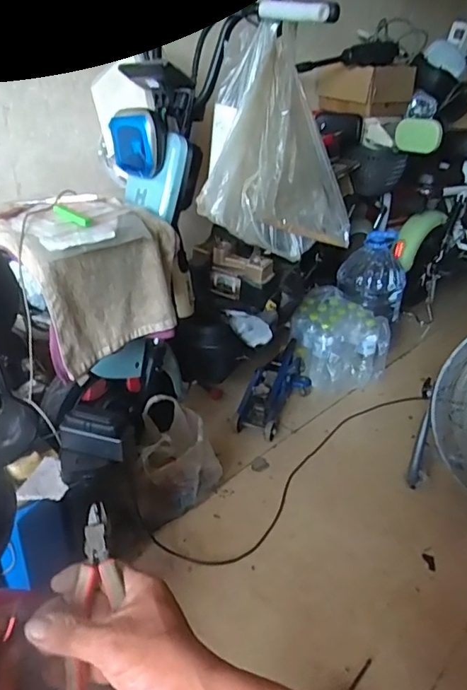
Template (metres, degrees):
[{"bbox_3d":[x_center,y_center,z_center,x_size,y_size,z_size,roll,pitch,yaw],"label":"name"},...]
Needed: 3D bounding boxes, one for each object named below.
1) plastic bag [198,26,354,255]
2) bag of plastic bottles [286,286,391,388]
[{"bbox_3d":[0.093,-0.376,1.006,0.299,0.375,0.169,6,29,9],"label":"plastic bag"},{"bbox_3d":[0.348,-0.012,1.742,0.264,0.259,0.278,-7,29,-15],"label":"bag of plastic bottles"}]

